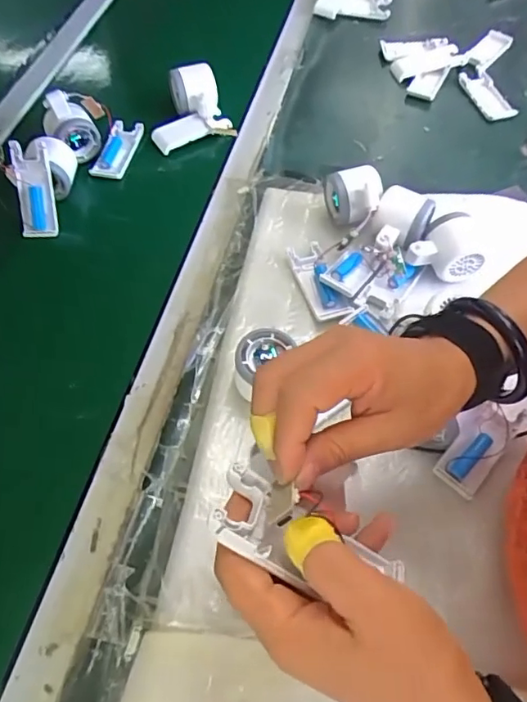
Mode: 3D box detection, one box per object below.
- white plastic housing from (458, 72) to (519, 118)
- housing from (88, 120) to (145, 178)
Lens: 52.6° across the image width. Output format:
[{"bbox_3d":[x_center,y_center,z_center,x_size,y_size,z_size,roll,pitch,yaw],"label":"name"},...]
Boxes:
[{"bbox_3d":[0.323,-0.368,0.765,0.044,0.009,0.102,-15,60,-9],"label":"white plastic housing"},{"bbox_3d":[-0.191,-0.266,0.698,0.045,0.019,0.090,9,59,6],"label":"housing"}]

